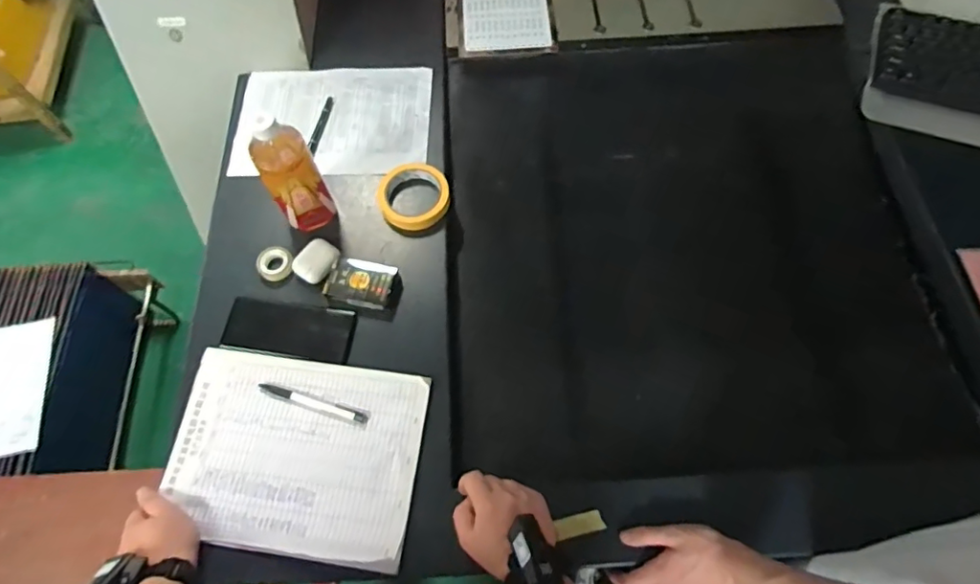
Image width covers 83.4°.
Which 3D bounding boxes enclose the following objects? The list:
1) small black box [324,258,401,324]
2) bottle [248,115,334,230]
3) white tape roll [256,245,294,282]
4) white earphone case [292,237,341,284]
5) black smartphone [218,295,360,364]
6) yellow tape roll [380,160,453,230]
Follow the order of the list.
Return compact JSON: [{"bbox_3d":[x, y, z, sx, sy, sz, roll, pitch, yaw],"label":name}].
[{"bbox_3d":[-0.163,-0.008,0.713,0.094,0.028,0.068,11,67,8],"label":"small black box"},{"bbox_3d":[-0.255,-0.152,0.702,0.066,0.180,0.064,-1,66,3],"label":"bottle"},{"bbox_3d":[-0.288,-0.037,0.741,0.047,0.026,0.043,-1,66,3],"label":"white tape roll"},{"bbox_3d":[-0.231,-0.043,0.732,0.050,0.020,0.061,33,72,16],"label":"white earphone case"},{"bbox_3d":[-0.253,0.048,0.697,0.157,0.017,0.067,6,66,6],"label":"black smartphone"},{"bbox_3d":[-0.106,-0.133,0.770,0.099,0.019,0.103,-1,66,3],"label":"yellow tape roll"}]

